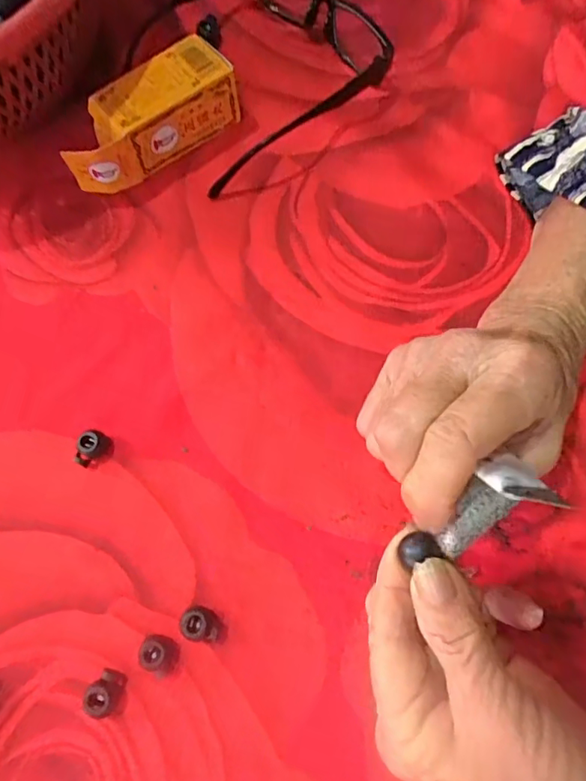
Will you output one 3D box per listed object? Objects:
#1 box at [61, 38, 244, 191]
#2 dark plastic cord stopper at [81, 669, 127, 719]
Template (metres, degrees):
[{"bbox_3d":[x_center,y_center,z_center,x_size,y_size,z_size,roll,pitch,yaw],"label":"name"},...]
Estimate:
[{"bbox_3d":[-0.091,-0.167,0.324,0.109,0.043,0.039,-35,74,-10],"label":"box"},{"bbox_3d":[-0.087,0.141,0.243,0.014,0.012,0.017,15,72,6],"label":"dark plastic cord stopper"}]

